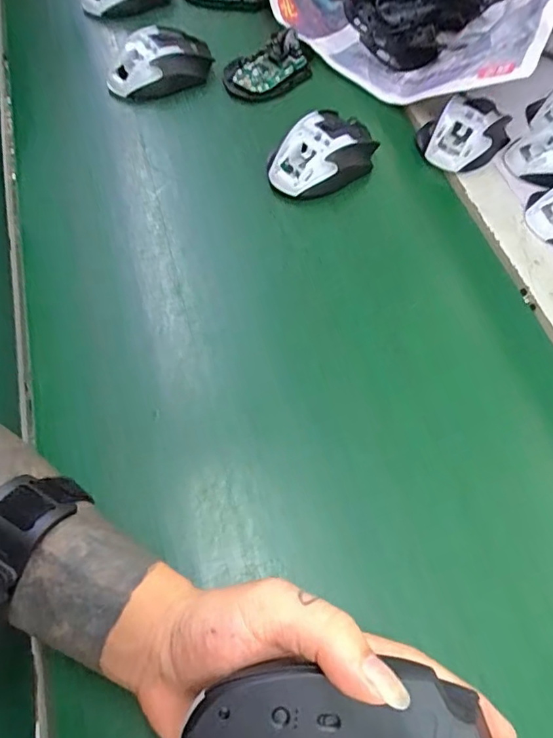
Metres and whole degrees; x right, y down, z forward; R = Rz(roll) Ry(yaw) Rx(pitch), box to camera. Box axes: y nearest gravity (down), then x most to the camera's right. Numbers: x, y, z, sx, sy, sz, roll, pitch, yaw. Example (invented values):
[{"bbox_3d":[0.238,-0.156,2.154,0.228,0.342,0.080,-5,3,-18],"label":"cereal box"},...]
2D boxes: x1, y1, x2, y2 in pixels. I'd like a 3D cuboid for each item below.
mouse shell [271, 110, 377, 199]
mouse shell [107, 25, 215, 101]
[{"bbox_3d":[0.046,-0.202,0.492,0.065,0.039,0.109,34,65,22],"label":"mouse shell"},{"bbox_3d":[-0.125,-0.321,0.549,0.109,0.041,0.066,-23,59,-12],"label":"mouse shell"}]

